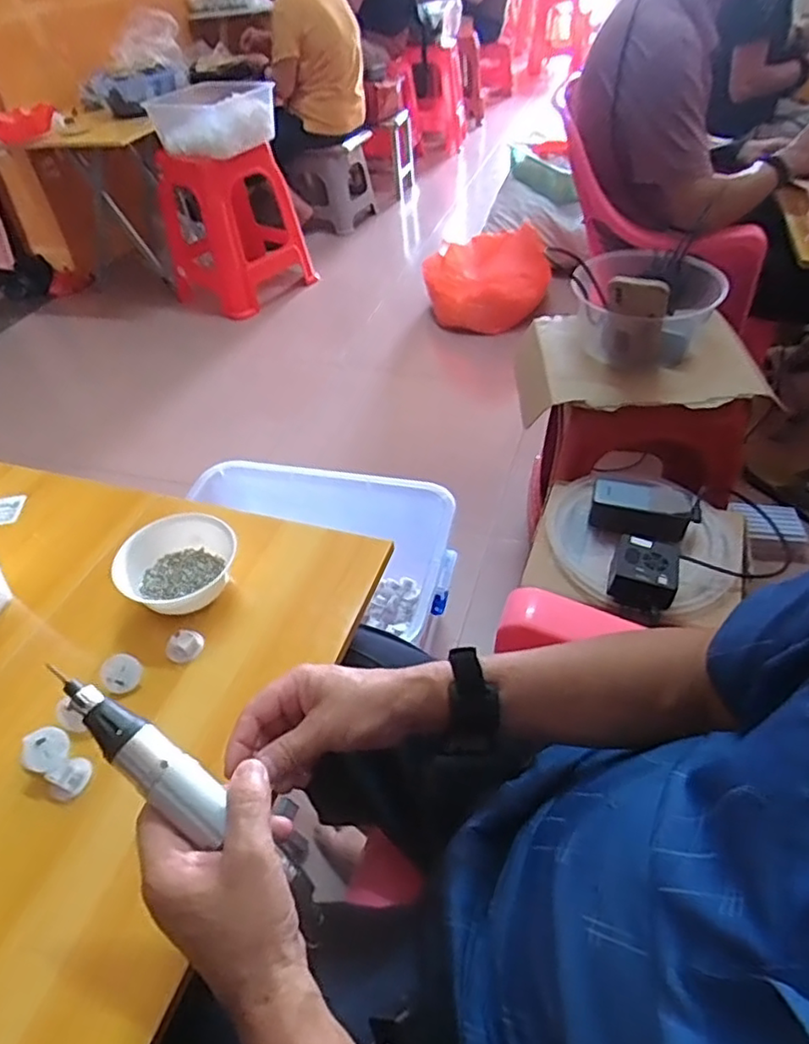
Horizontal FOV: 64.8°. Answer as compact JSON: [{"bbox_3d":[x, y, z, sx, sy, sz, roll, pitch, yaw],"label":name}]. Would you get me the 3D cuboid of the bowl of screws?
[{"bbox_3d":[-0.228,0.051,0.645,0.110,0.058,0.105,-3,43,3],"label":"bowl of screws"}]

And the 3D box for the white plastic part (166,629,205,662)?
[{"bbox_3d":[-0.208,0.116,0.604,0.033,0.018,0.027,-33,50,-26],"label":"white plastic part"}]

